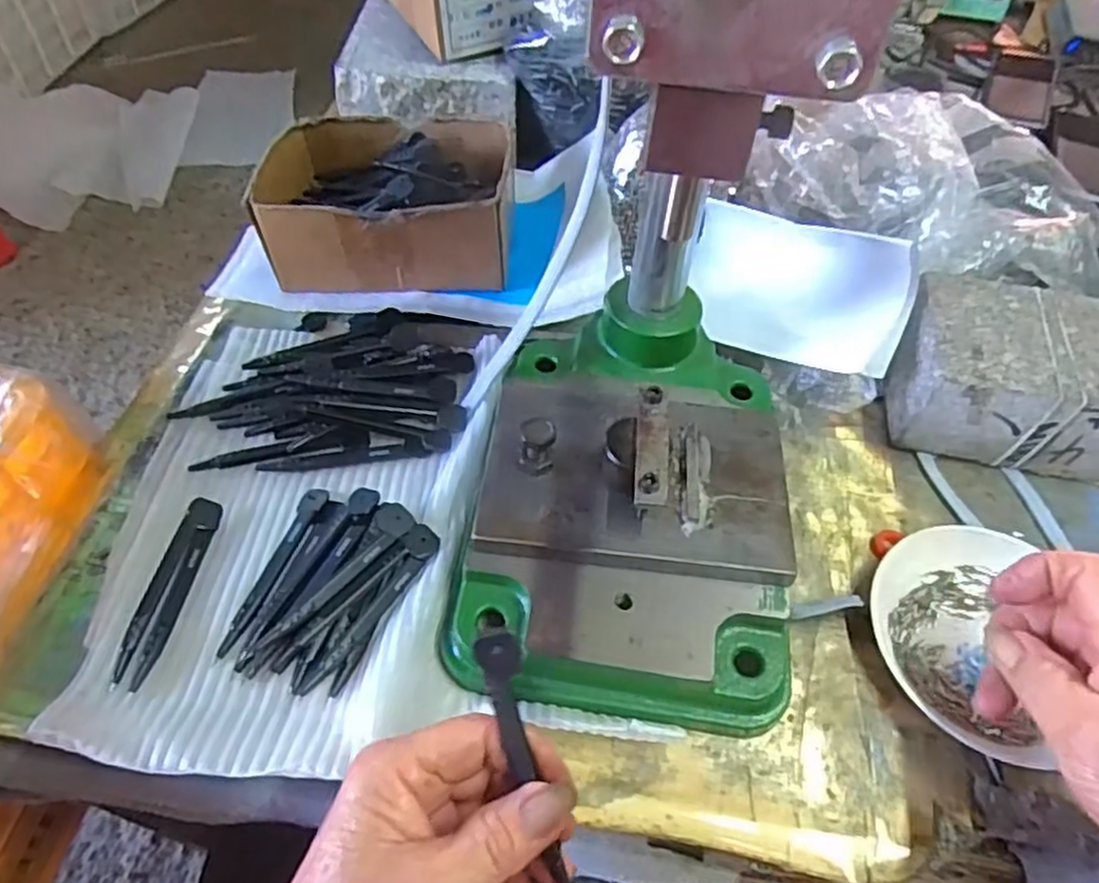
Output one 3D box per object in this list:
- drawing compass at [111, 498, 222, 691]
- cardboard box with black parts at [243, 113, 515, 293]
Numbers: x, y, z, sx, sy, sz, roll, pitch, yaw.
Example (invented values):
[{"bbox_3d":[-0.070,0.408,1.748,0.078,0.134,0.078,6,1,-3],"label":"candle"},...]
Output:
[{"bbox_3d":[-0.190,0.072,0.360,0.019,0.005,0.101,6,51,1],"label":"drawing compass"},{"bbox_3d":[-0.111,-0.170,0.508,0.161,0.066,0.125,3,51,-1],"label":"cardboard box with black parts"}]

